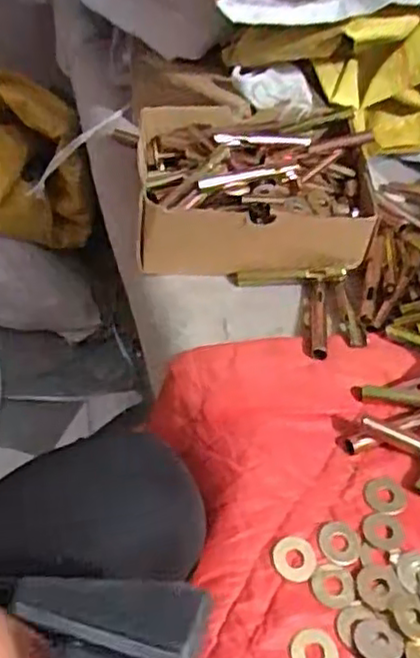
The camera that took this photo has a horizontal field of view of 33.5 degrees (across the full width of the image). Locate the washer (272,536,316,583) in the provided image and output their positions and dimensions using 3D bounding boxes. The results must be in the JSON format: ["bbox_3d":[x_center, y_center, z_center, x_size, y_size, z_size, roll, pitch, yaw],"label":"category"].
[{"bbox_3d":[0.047,0.128,0.391,0.023,0.004,0.025,2,48,-2],"label":"washer"}]

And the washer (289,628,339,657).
[{"bbox_3d":[0.054,0.166,0.357,0.024,0.004,0.024,2,48,-2],"label":"washer"}]

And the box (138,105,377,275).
[{"bbox_3d":[0.034,-0.123,0.598,0.193,0.064,0.155,2,48,-3],"label":"box"}]

